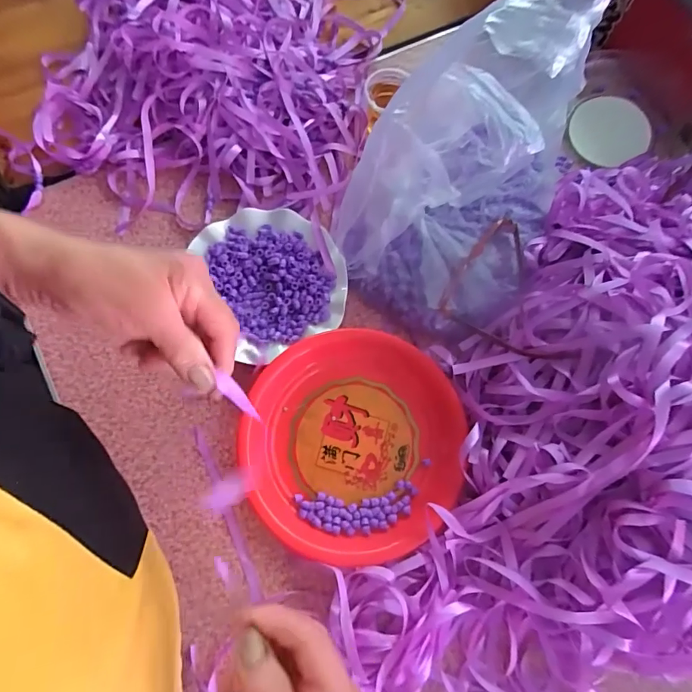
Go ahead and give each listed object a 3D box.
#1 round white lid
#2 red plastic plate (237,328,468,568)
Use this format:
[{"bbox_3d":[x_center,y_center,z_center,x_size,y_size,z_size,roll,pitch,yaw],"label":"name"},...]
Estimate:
[{"bbox_3d":[0.334,-0.275,0.563,0.075,0.009,0.092,-32,80,24],"label":"round white lid"},{"bbox_3d":[0.006,0.099,0.459,0.223,0.022,0.224,-2,76,0],"label":"red plastic plate"}]

